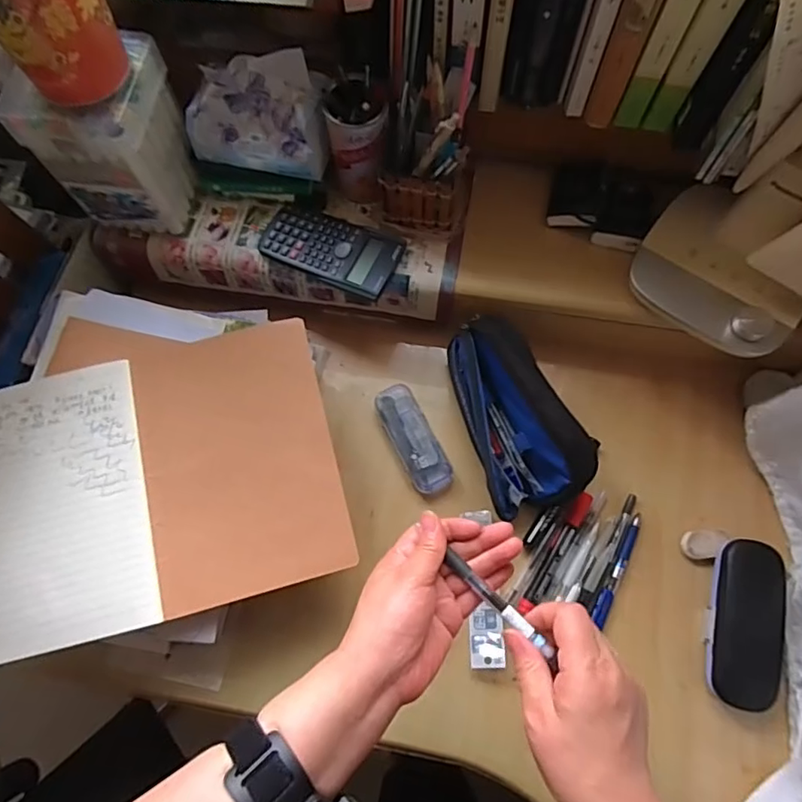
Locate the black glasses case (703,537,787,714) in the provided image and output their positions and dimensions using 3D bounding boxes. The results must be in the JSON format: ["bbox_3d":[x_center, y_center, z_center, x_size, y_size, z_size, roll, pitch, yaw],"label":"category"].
[{"bbox_3d":[0.344,0.221,0.548,0.065,0.032,0.155,10,74,5],"label":"black glasses case"}]

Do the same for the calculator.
[{"bbox_3d":[-0.076,-0.168,0.606,0.147,0.014,0.078,23,75,9],"label":"calculator"}]

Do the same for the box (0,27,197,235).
[{"bbox_3d":[-0.293,-0.266,0.563,0.116,0.150,0.112,7,73,4],"label":"box"}]

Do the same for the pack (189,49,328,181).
[{"bbox_3d":[-0.146,-0.285,0.553,0.138,0.085,0.071,2,73,3],"label":"pack"}]

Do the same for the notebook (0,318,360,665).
[{"bbox_3d":[-0.241,0.080,0.533,0.347,0.045,0.251,-15,73,-2],"label":"notebook"}]

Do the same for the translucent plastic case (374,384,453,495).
[{"bbox_3d":[0.013,0.042,0.622,0.046,0.021,0.128,-26,74,-6],"label":"translucent plastic case"}]

